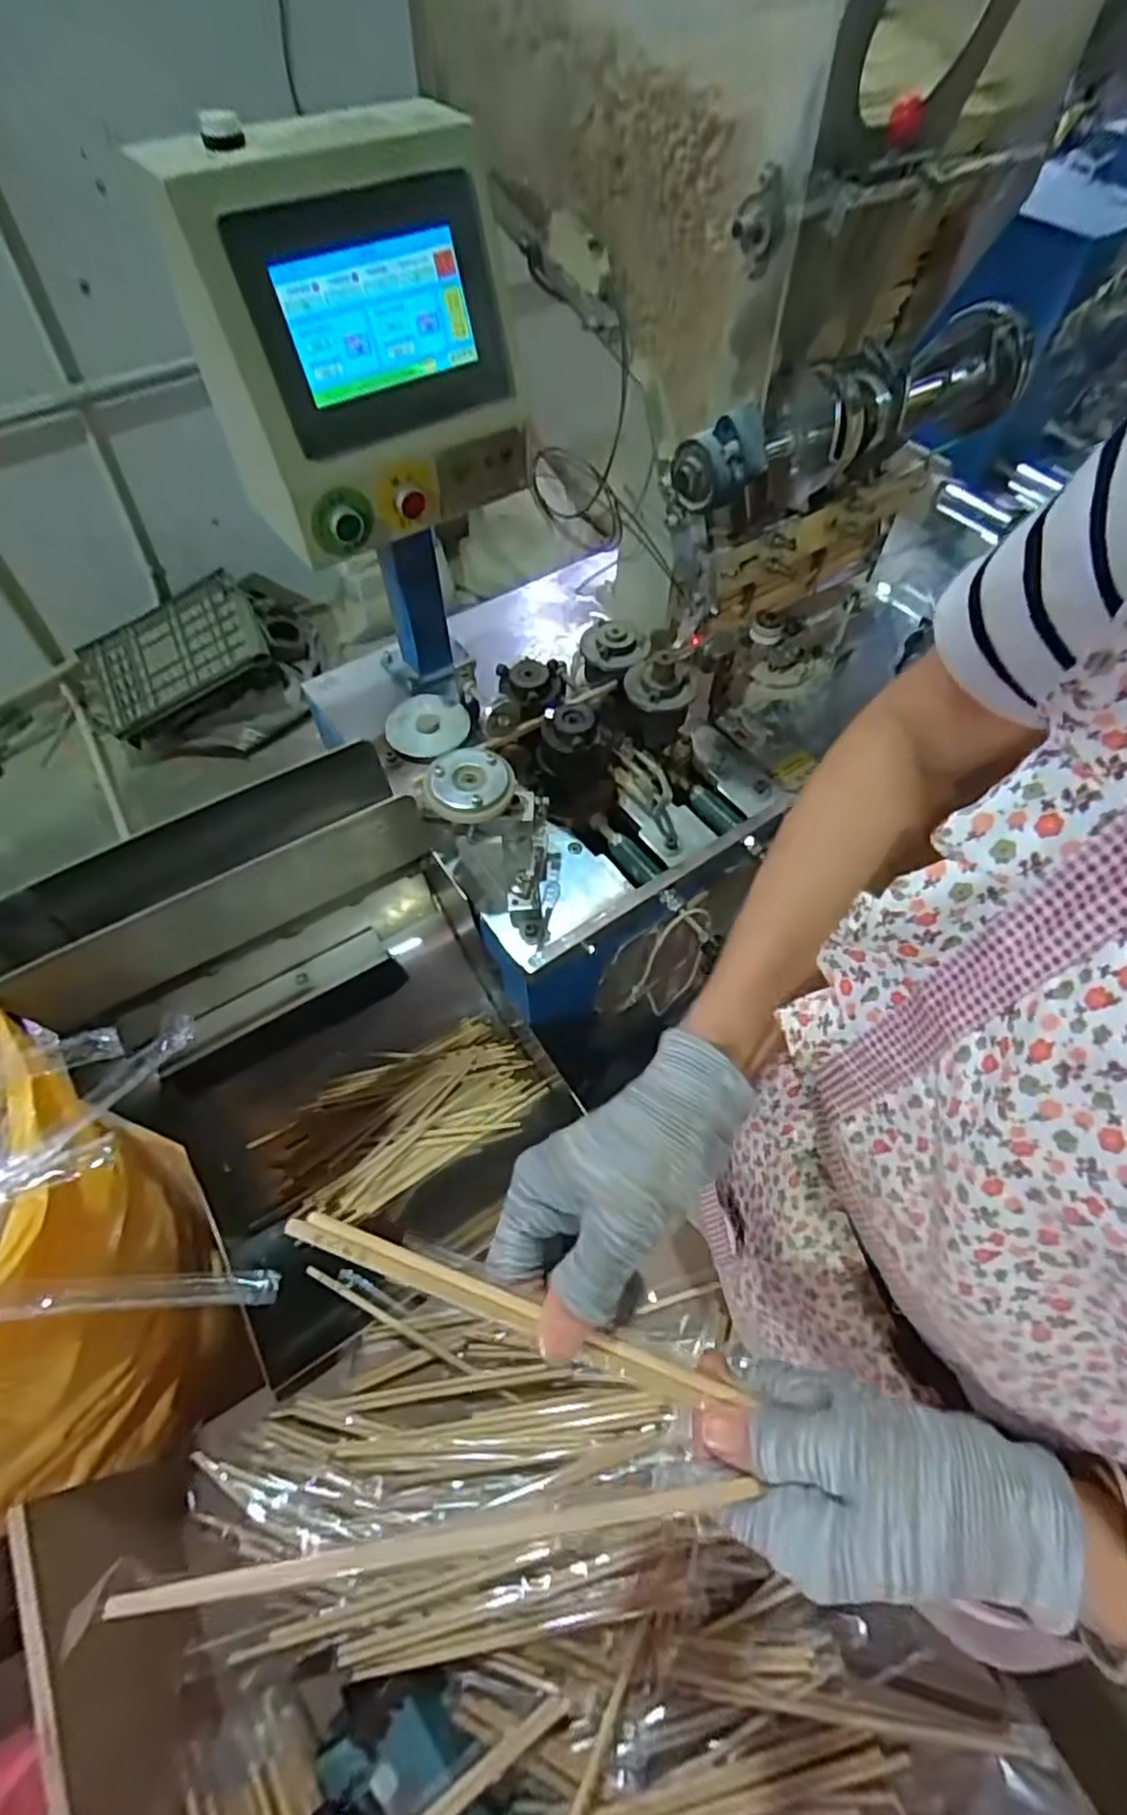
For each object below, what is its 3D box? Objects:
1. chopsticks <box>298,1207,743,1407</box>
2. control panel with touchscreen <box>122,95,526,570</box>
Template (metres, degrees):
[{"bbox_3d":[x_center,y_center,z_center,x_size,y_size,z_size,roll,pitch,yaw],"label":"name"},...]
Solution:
[{"bbox_3d":[-0.024,0.160,0.279,0.183,0.006,0.011,21,61,4],"label":"chopsticks"},{"bbox_3d":[-0.173,-0.487,0.616,0.285,0.254,0.138,-29,63,-16],"label":"control panel with touchscreen"}]

